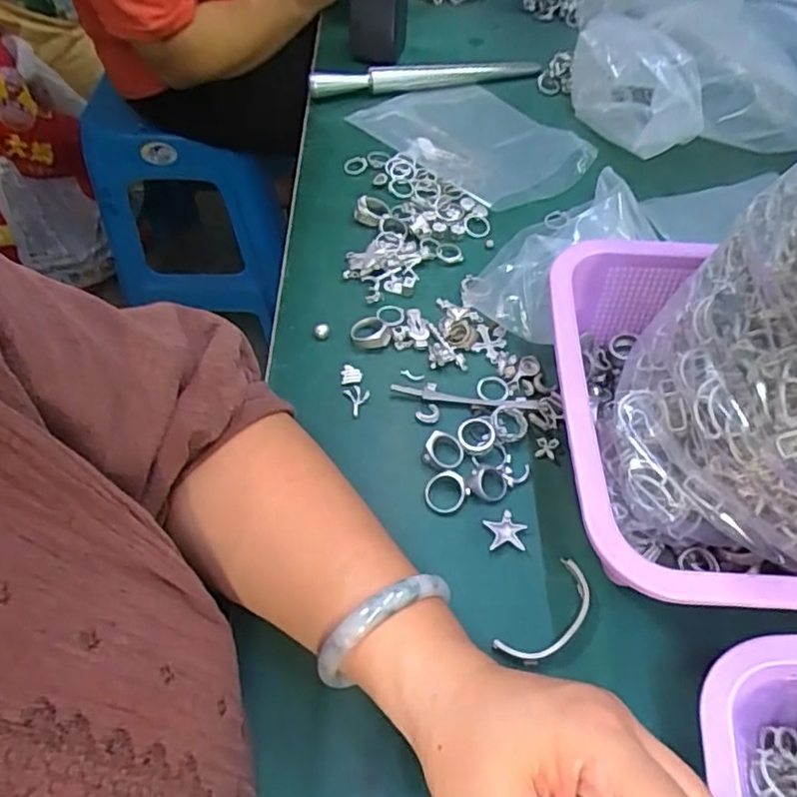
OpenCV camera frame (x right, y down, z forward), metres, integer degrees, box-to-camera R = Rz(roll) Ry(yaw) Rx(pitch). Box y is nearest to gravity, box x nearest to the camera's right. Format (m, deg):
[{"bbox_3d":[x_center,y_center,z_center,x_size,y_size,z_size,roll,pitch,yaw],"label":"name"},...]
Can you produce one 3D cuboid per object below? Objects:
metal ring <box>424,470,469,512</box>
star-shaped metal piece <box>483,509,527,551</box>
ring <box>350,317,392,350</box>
[{"bbox_3d":[0.028,0.055,0.368,0.025,0.006,0.023,1,55,-1],"label":"metal ring"},{"bbox_3d":[0.061,0.075,0.357,0.024,0.004,0.023,0,55,-1],"label":"star-shaped metal piece"},{"bbox_3d":[-0.020,-0.046,0.436,0.026,0.009,0.026,1,55,-1],"label":"ring"}]

